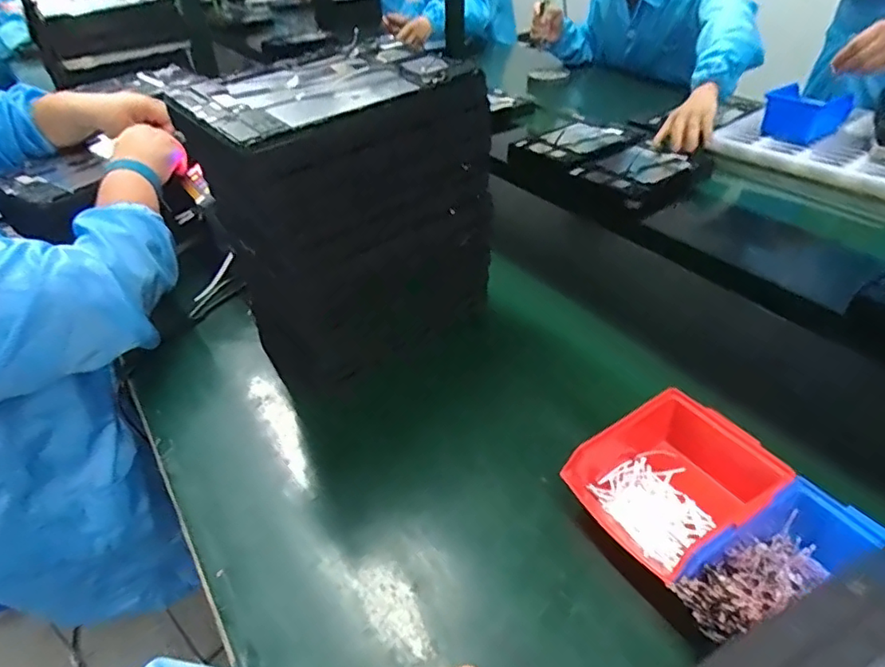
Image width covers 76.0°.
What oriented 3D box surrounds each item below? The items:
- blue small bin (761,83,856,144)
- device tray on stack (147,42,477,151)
[{"bbox_3d":[0.692,-0.423,1.071,0.129,0.067,0.159,29,48,34],"label":"blue small bin"},{"bbox_3d":[-0.112,-0.233,0.517,0.252,0.019,0.187,-31,46,-31],"label":"device tray on stack"}]

